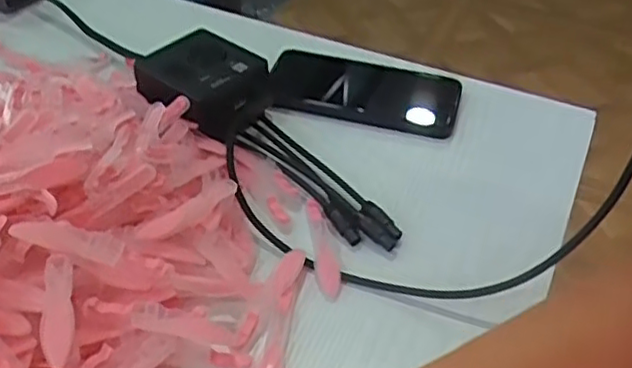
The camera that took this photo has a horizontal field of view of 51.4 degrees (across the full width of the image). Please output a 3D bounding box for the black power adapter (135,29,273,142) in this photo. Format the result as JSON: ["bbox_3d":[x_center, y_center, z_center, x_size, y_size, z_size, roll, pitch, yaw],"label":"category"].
[{"bbox_3d":[-0.081,-0.073,0.488,0.077,0.043,0.073,27,49,24],"label":"black power adapter"}]

